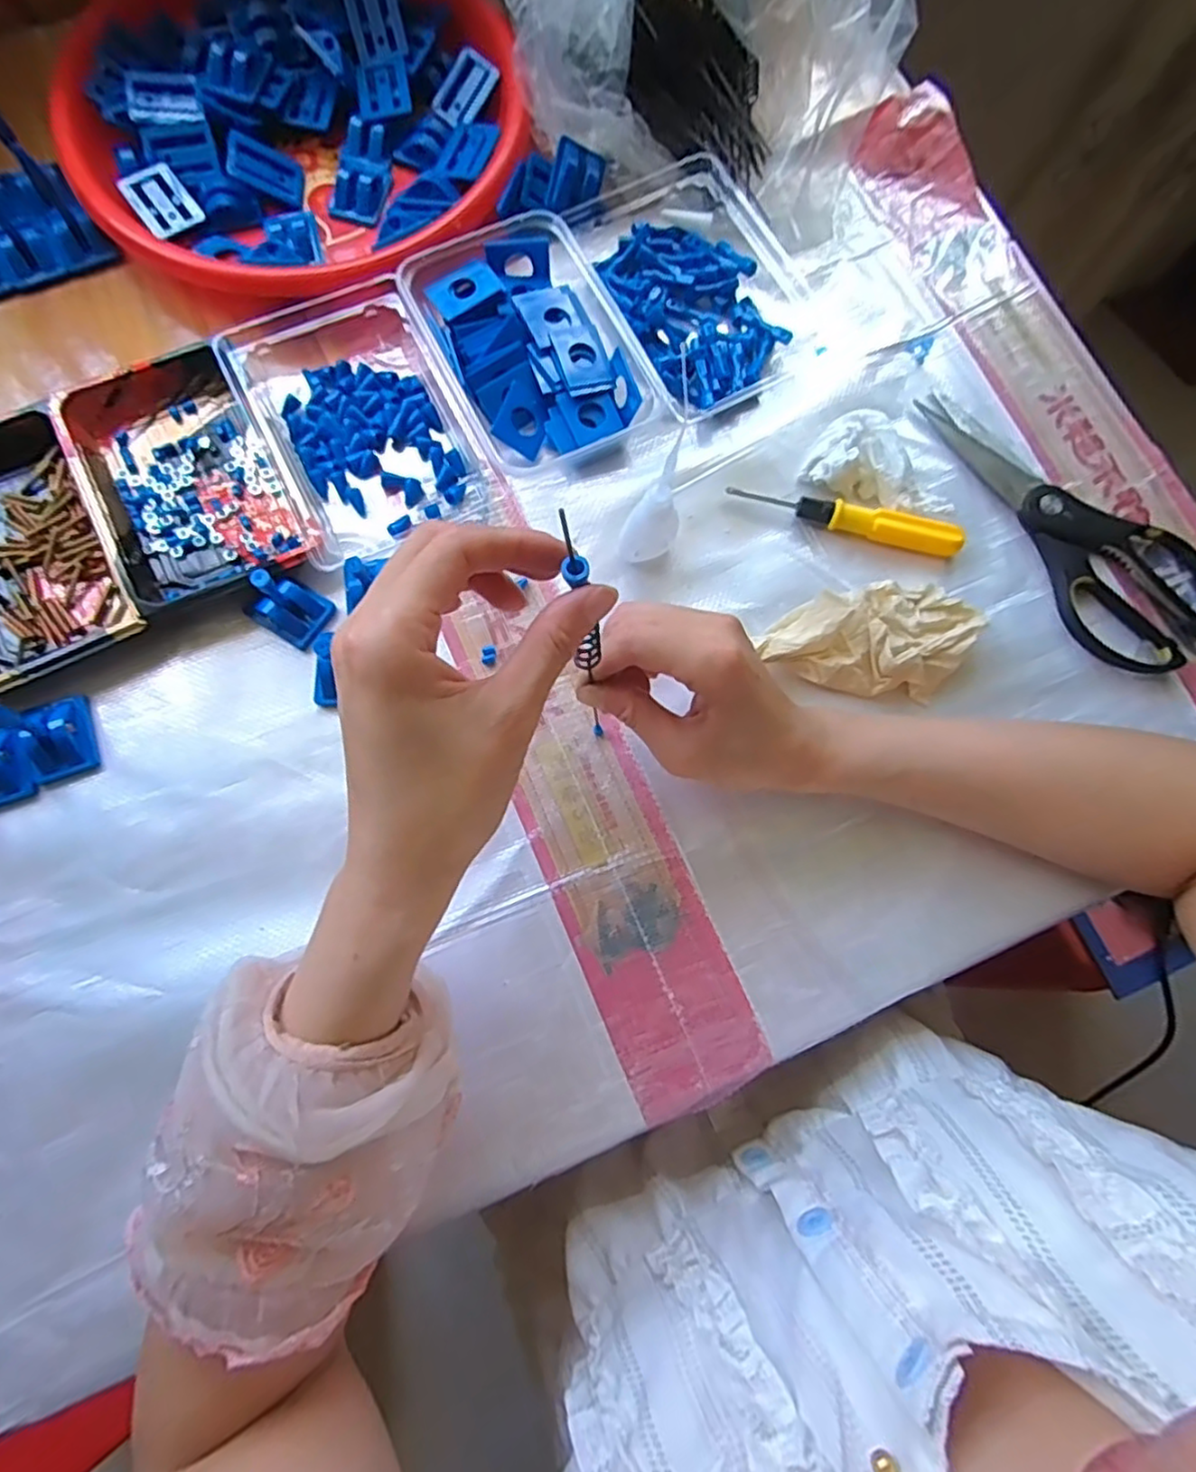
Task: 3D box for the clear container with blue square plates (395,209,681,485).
[{"bbox_3d":[-0.041,-0.240,0.418,0.113,0.035,0.163,-30,80,-8],"label":"clear container with blue square plates"}]

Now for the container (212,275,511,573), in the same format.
[{"bbox_3d":[-0.148,-0.196,0.407,0.121,0.034,0.170,-28,80,-7],"label":"container"}]

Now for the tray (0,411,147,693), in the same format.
[{"bbox_3d":[-0.339,-0.107,0.386,0.104,0.022,0.164,-28,80,-7],"label":"tray"}]

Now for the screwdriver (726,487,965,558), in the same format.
[{"bbox_3d":[0.151,-0.135,0.408,0.138,0.018,0.020,16,78,2],"label":"screwdriver"}]

